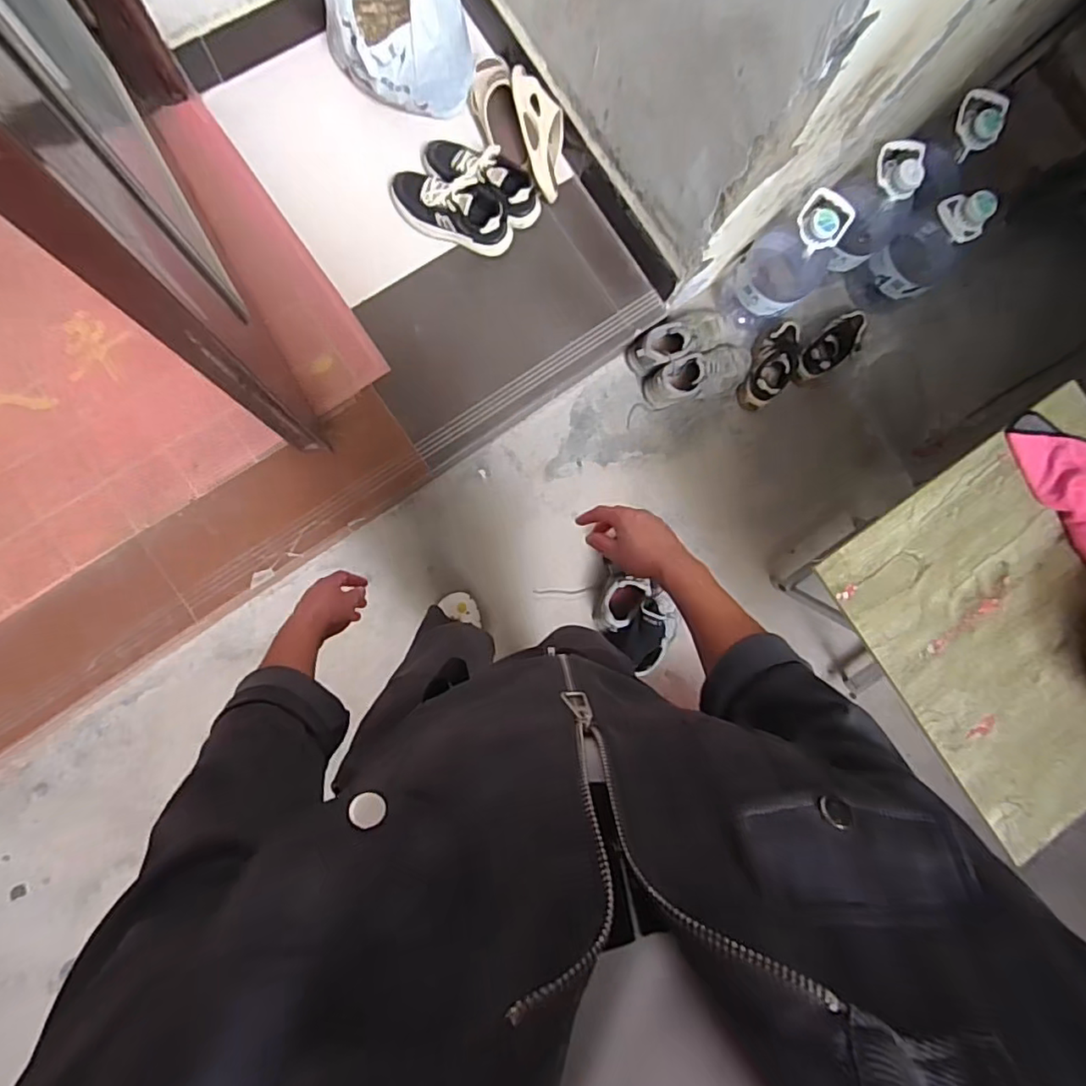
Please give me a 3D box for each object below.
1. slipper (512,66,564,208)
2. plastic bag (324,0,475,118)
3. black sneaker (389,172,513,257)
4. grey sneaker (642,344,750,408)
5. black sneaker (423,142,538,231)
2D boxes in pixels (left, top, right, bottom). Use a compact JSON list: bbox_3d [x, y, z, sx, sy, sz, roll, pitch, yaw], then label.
[{"bbox_3d":[-0.002,-0.961,1.372,0.107,0.085,0.268,-18,114,-10],"label":"slipper"},{"bbox_3d":[-0.309,-1.115,1.262,0.291,0.263,0.214,-13,86,-6],"label":"plastic bag"},{"bbox_3d":[-0.219,-0.764,1.351,0.288,0.123,0.111,24,83,-2],"label":"black sneaker"},{"bbox_3d":[0.420,-0.442,1.519,0.289,0.087,0.111,-21,87,-6],"label":"grey sneaker"},{"bbox_3d":[-0.144,-0.853,1.359,0.299,0.099,0.119,27,83,-2],"label":"black sneaker"}]

